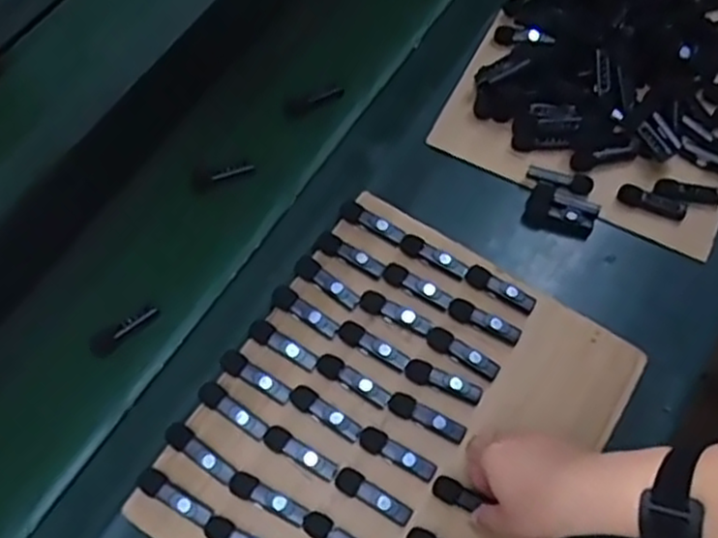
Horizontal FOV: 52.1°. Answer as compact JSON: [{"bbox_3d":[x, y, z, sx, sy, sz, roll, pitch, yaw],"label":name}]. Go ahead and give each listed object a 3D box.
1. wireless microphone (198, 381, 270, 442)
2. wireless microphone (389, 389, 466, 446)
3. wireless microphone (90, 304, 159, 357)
[{"bbox_3d":[-0.102,0.115,0.599,0.065,0.014,0.018,32,68,17],"label":"wireless microphone"},{"bbox_3d":[0.056,0.121,0.600,0.066,0.010,0.019,24,66,14],"label":"wireless microphone"},{"bbox_3d":[-0.215,0.056,0.669,0.070,0.013,0.018,-35,66,0],"label":"wireless microphone"}]

